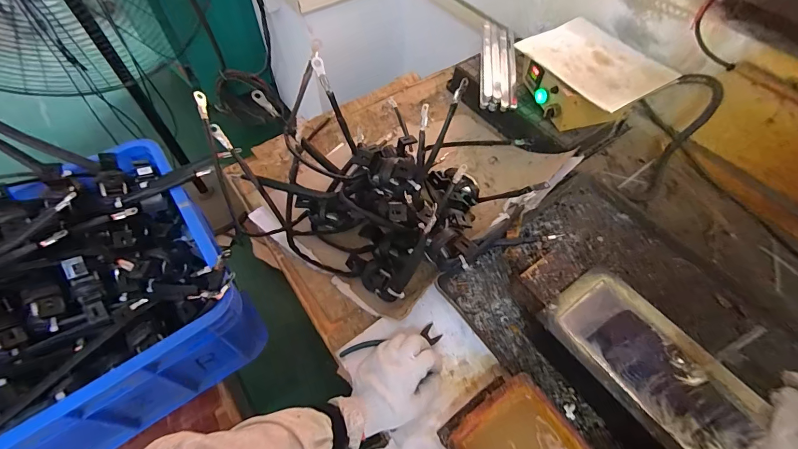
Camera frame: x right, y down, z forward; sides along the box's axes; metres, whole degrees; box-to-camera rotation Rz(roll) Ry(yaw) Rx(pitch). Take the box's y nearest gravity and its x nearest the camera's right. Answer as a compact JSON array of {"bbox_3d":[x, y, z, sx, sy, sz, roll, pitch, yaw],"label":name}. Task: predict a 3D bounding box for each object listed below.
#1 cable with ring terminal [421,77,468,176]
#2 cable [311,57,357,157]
[{"bbox_3d":[0.069,-0.143,0.571,0.014,0.015,0.146,23,90,13],"label":"cable with ring terminal"},{"bbox_3d":[-0.104,-0.191,0.633,0.014,0.167,0.020,-38,36,-24],"label":"cable"}]

